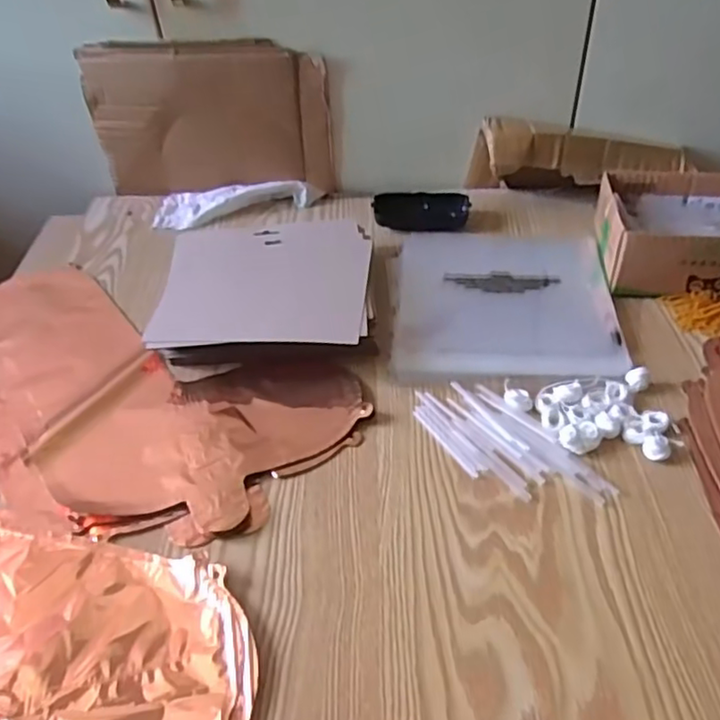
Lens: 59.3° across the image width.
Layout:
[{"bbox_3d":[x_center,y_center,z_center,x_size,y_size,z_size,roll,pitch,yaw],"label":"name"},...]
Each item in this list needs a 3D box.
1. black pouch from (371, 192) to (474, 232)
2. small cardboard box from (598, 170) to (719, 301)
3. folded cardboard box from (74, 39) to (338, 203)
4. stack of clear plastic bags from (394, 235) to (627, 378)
[{"bbox_3d":[0.072,-0.174,0.731,0.107,0.026,0.043,2,44,6],"label":"black pouch"},{"bbox_3d":[0.337,-0.126,0.631,0.188,0.064,0.140,7,45,12],"label":"small cardboard box"},{"bbox_3d":[-0.173,-0.274,0.741,0.274,0.177,0.023,-1,44,4],"label":"folded cardboard box"},{"bbox_3d":[0.141,-0.067,0.626,0.201,0.009,0.228,2,44,6],"label":"stack of clear plastic bags"}]

